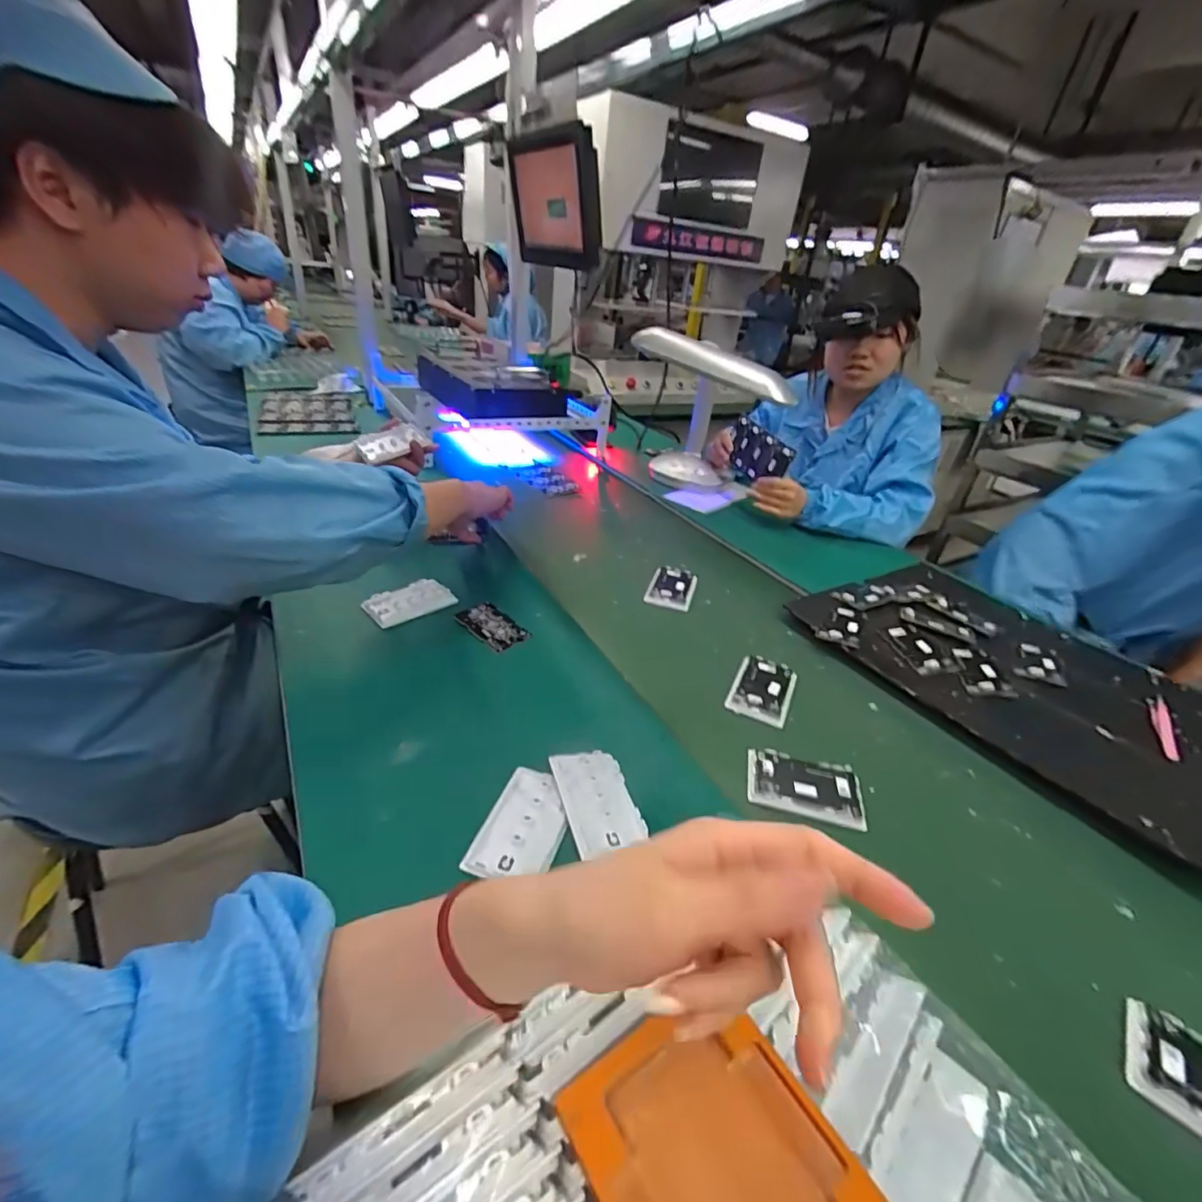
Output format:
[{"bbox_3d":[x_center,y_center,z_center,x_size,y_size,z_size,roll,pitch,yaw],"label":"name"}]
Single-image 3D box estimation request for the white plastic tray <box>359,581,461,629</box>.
[{"bbox_3d":[-0.253,0.002,0.721,0.108,0.015,0.066,-21,41,-37],"label":"white plastic tray"}]

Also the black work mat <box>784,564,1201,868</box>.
[{"bbox_3d":[0.529,0.085,0.698,0.331,0.029,0.472,-14,37,-30],"label":"black work mat"}]

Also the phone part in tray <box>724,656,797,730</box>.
[{"bbox_3d":[0.194,0.105,0.655,0.066,0.014,0.105,18,34,19],"label":"phone part in tray"}]

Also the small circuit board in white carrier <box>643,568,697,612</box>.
[{"bbox_3d":[0.112,-0.021,0.852,0.067,0.015,0.106,14,32,12],"label":"small circuit board in white carrier"}]

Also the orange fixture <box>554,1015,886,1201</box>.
[{"bbox_3d":[0.058,0.263,0.248,0.105,0.009,0.131,-15,38,-31],"label":"orange fixture"}]

